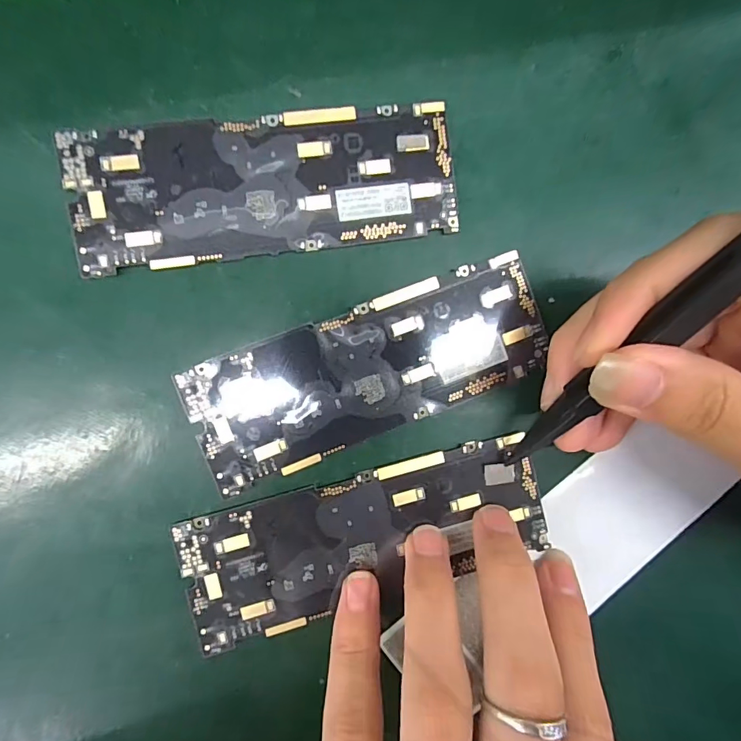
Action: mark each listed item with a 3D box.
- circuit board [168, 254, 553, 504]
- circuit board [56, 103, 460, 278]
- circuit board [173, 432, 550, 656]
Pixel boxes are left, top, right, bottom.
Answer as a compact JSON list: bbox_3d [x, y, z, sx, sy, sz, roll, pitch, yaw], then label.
[{"bbox_3d":[0.001,0.000,0.156,0.123,0.004,0.043,-21,95,-7],"label":"circuit board"},{"bbox_3d":[-0.032,-0.061,0.149,0.124,0.004,0.043,-9,94,-8],"label":"circuit board"},{"bbox_3d":[0.000,0.057,0.154,0.122,0.008,0.045,-17,95,-6],"label":"circuit board"}]

